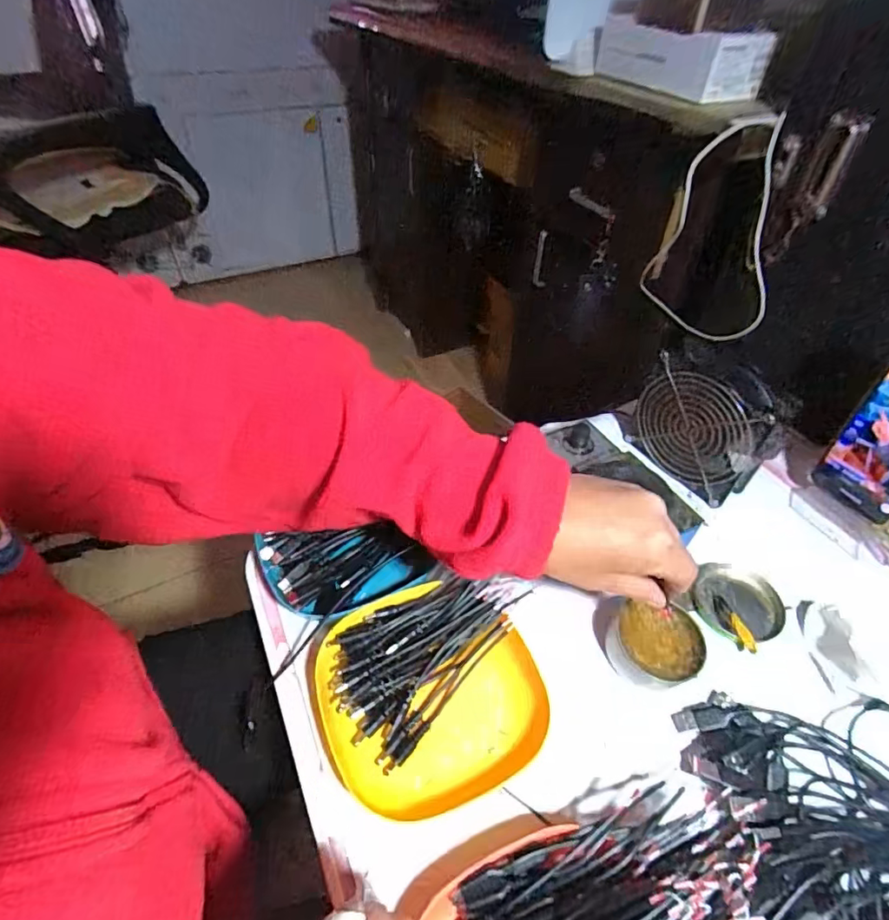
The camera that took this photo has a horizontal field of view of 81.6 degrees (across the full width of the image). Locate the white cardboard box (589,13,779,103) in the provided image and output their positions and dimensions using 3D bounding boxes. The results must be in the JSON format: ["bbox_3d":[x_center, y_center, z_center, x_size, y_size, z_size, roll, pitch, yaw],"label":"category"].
[{"bbox_3d":[0.256,-0.456,0.581,0.083,0.052,0.195,-22,50,-21],"label":"white cardboard box"}]

